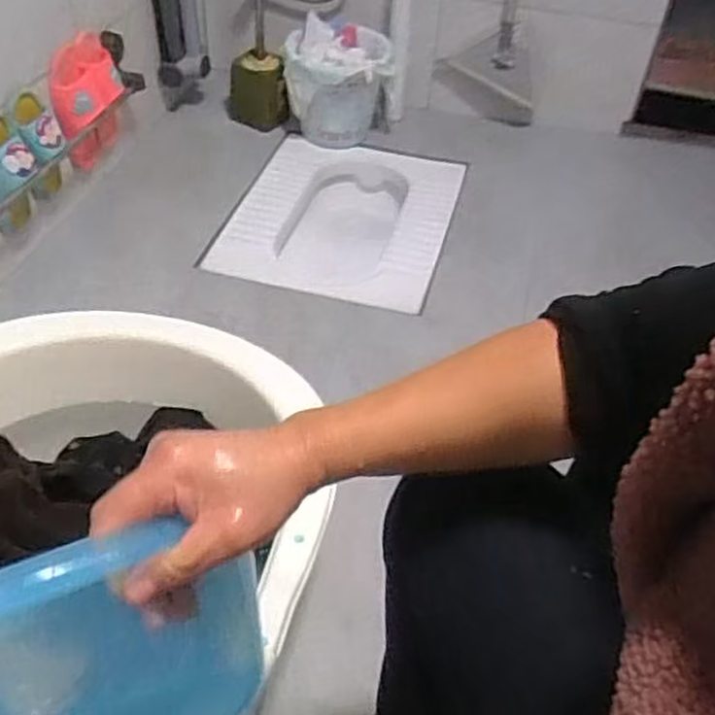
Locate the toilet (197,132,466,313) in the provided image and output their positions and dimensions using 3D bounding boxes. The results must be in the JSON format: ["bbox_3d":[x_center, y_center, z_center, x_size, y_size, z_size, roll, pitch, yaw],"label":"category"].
[{"bbox_3d":[-0.027,-0.263,1.617,0.424,0.125,0.545,12,44,7],"label":"toilet"}]

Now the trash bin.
[{"bbox_3d":[-0.045,-0.602,1.700,0.231,0.191,0.251,3,43,-2],"label":"trash bin"}]

